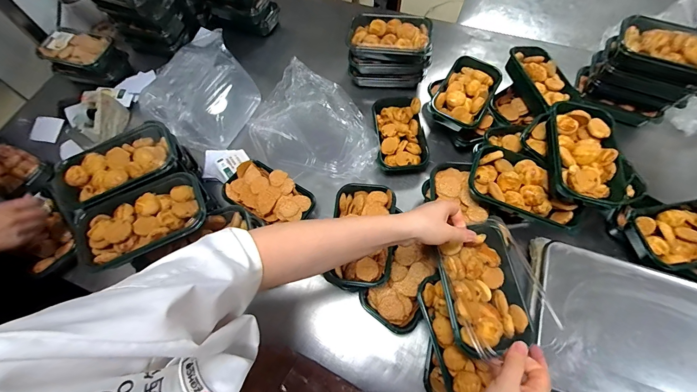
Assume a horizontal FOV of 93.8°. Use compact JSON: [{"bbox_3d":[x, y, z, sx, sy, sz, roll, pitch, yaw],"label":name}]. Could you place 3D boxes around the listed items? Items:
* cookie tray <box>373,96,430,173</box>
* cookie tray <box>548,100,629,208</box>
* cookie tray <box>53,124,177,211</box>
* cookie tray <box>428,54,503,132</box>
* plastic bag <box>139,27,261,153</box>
[{"bbox_3d":[0.119,-0.146,0.748,0.114,0.047,0.193,-4,64,1],"label":"cookie tray"},{"bbox_3d":[0.395,-0.070,0.551,0.119,0.048,0.184,9,66,8],"label":"cookie tray"},{"bbox_3d":[-0.407,-0.051,0.568,0.202,0.039,0.132,-29,66,-10],"label":"cookie tray"},{"bbox_3d":[0.262,-0.228,0.731,0.113,0.050,0.183,27,69,15],"label":"cookie tray"},{"bbox_3d":[-0.342,-0.253,0.799,0.203,0.121,0.279,23,68,13],"label":"plastic bag"}]

